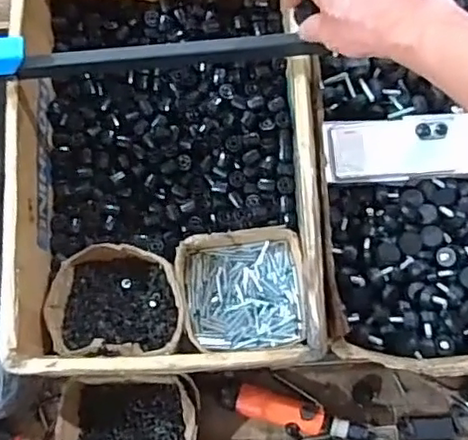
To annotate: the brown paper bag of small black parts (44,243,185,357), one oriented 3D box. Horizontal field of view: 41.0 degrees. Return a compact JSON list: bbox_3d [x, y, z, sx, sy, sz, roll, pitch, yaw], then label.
[{"bbox_3d":[-0.146,0.102,0.793,0.164,0.059,0.136,-2,78,0],"label":"brown paper bag of small black parts"}]

